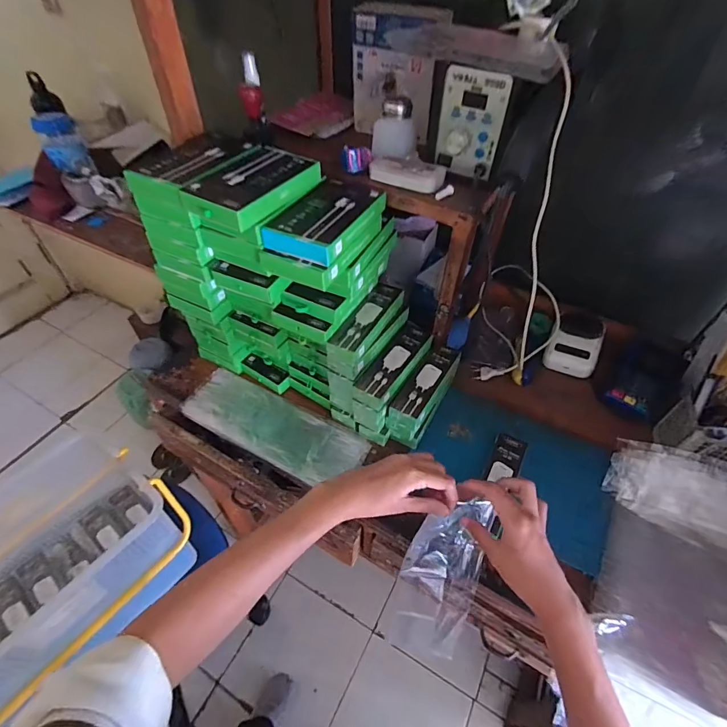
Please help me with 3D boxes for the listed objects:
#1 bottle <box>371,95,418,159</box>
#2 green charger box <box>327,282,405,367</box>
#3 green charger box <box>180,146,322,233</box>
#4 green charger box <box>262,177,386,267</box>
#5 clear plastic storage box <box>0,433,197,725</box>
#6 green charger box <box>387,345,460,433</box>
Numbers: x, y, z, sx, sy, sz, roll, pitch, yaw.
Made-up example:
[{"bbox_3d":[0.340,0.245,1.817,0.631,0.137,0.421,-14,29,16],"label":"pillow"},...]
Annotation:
[{"bbox_3d":[0.046,-0.339,0.570,0.063,0.069,0.062,5,49,3],"label":"bottle"},{"bbox_3d":[0.008,-0.067,0.600,0.049,0.024,0.162,23,52,18],"label":"green charger box"},{"bbox_3d":[-0.139,-0.224,0.501,0.097,0.029,0.161,24,53,18],"label":"green charger box"},{"bbox_3d":[-0.046,-0.185,0.508,0.090,0.027,0.156,22,52,17],"label":"green charger box"},{"bbox_3d":[-0.493,0.323,0.650,0.249,0.188,0.345,30,55,23],"label":"clear plastic storage box"},{"bbox_3d":[0.100,0.036,0.632,0.050,0.041,0.160,27,54,21],"label":"green charger box"}]

